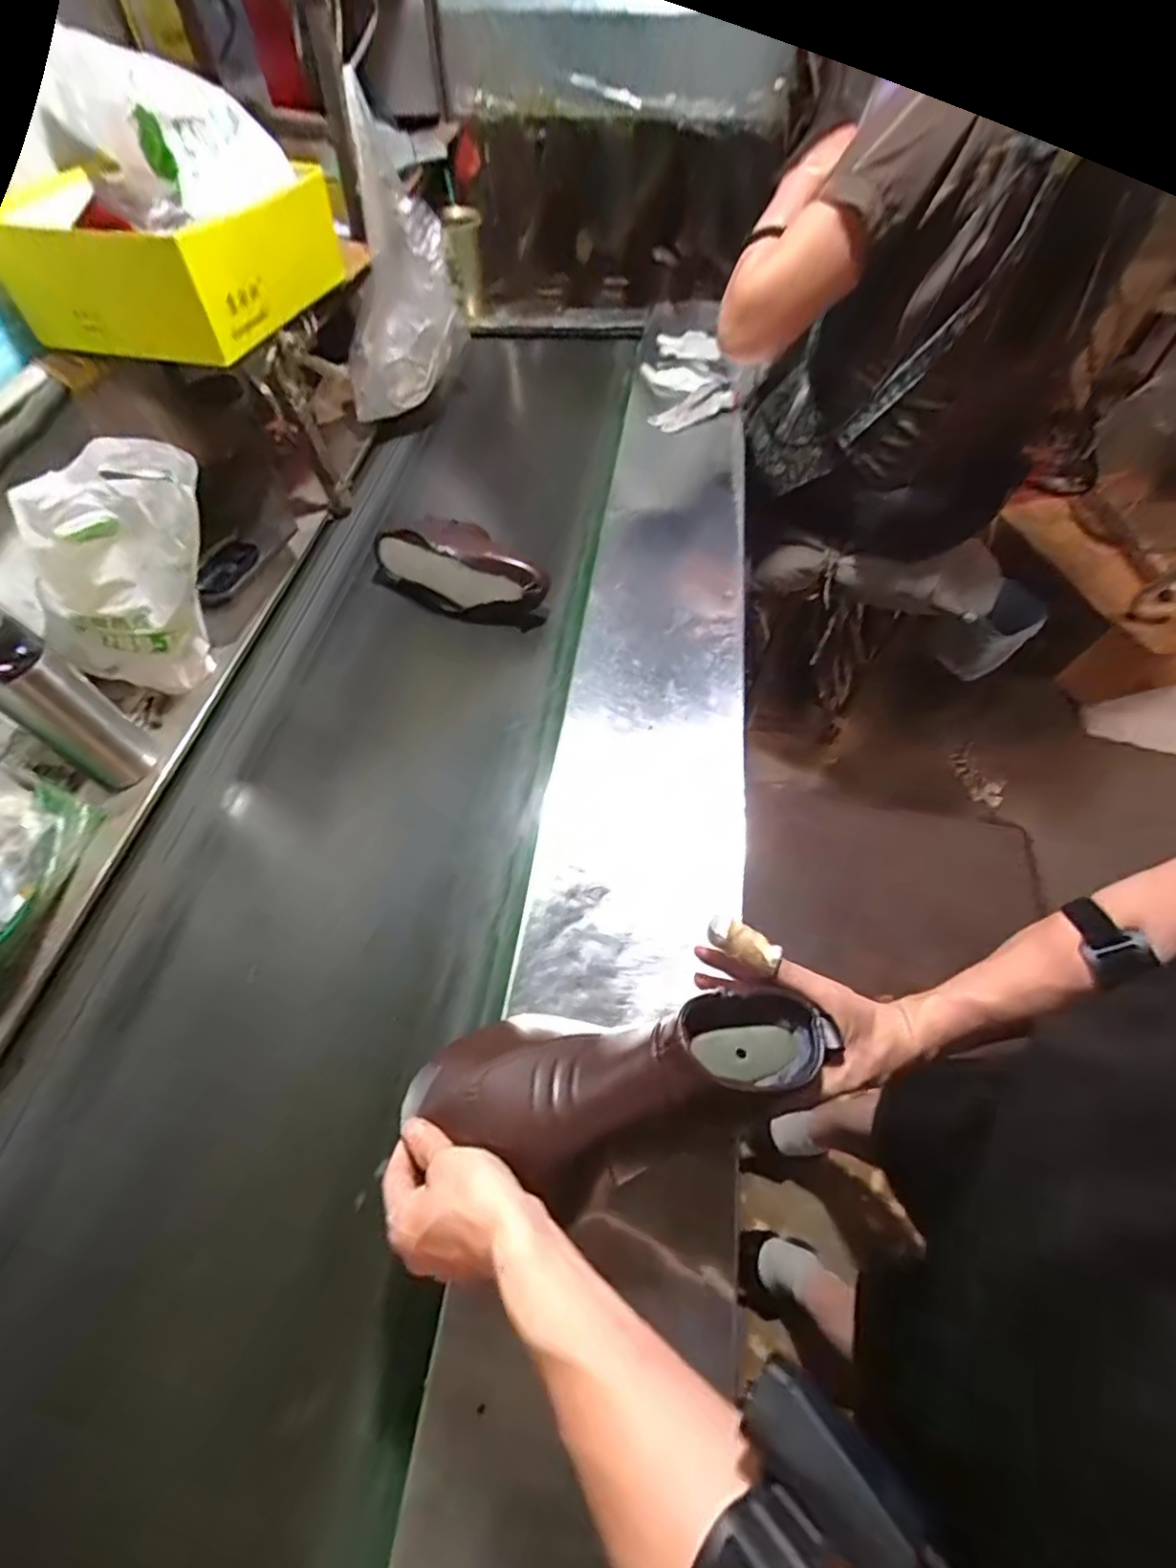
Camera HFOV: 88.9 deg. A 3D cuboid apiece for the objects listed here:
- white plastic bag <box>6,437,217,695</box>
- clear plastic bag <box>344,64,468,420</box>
[{"bbox_3d":[-0.515,-0.230,0.694,0.225,0.265,0.090,-36,65,-19],"label":"white plastic bag"},{"bbox_3d":[-0.286,-0.803,0.961,0.100,0.378,0.183,30,41,17],"label":"clear plastic bag"}]

